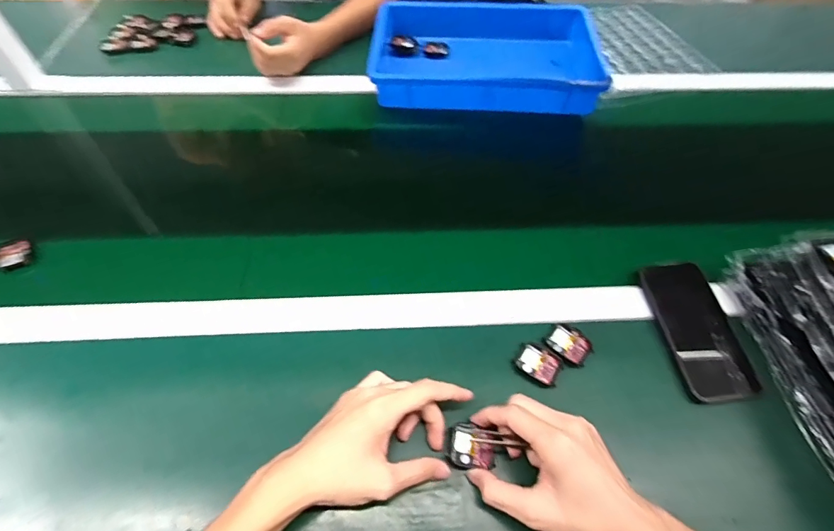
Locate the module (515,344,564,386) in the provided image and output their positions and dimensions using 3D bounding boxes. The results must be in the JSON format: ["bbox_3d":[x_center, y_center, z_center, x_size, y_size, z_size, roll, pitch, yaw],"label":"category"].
[{"bbox_3d":[0.127,0.104,0.440,0.043,0.008,0.034,30,60,16],"label":"module"}]

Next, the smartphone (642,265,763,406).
[{"bbox_3d":[0.312,0.066,0.460,0.088,0.008,0.153,-4,56,-5],"label":"smartphone"}]

